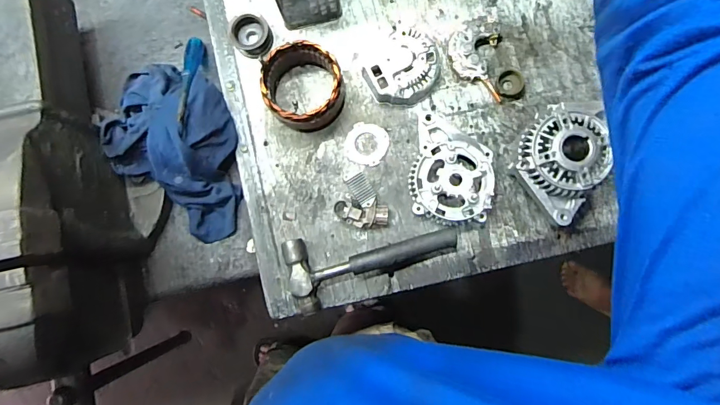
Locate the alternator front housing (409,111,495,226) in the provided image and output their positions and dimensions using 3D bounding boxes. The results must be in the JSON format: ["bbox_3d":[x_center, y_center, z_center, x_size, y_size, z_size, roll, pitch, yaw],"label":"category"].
[{"bbox_3d":[0.133,-0.048,0.588,0.121,0.040,0.155,14,85,2],"label":"alternator front housing"}]

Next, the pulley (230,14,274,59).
[{"bbox_3d":[-0.165,-0.252,0.625,0.055,0.038,0.056,0,84,1],"label":"pulley"}]

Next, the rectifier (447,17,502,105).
[{"bbox_3d":[0.173,-0.220,0.611,0.078,0.025,0.120,5,84,1],"label":"rectifier"}]

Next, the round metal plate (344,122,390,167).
[{"bbox_3d":[0.010,-0.087,0.615,0.063,0.006,0.062,0,84,1],"label":"round metal plate"}]

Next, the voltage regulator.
[{"bbox_3d":[-0.003,0.004,0.599,0.063,0.027,0.085,-37,85,-3],"label":"voltage regulator"}]

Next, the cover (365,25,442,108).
[{"bbox_3d":[0.064,-0.197,0.607,0.102,0.035,0.112,42,86,4],"label":"cover"}]

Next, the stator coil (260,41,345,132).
[{"bbox_3d":[-0.079,-0.164,0.597,0.110,0.069,0.116,0,84,1],"label":"stator coil"}]

